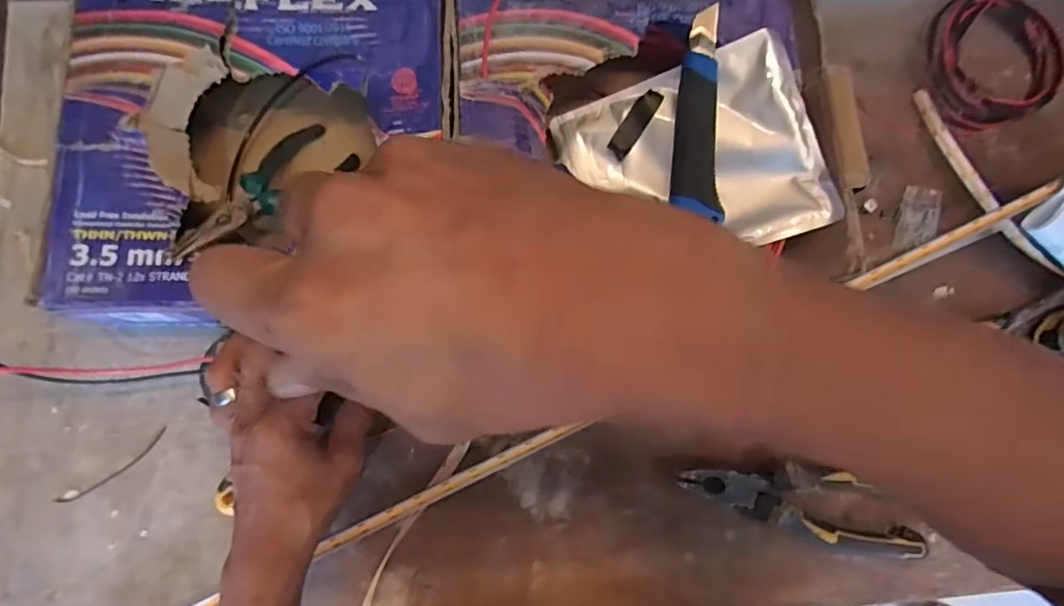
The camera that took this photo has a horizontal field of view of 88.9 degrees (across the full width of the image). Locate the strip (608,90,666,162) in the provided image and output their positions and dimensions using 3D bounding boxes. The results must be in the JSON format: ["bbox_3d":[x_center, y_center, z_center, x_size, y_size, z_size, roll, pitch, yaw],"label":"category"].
[{"bbox_3d":[0.083,-0.145,0.438,0.018,0.005,0.057,34,97,2],"label":"strip"}]

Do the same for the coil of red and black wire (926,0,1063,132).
[{"bbox_3d":[0.416,-0.222,0.487,0.110,0.025,0.114,0,81,-3],"label":"coil of red and black wire"}]

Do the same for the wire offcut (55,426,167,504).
[{"bbox_3d":[-0.317,0.126,0.413,0.089,0.004,0.013,-36,85,-8],"label":"wire offcut"}]

